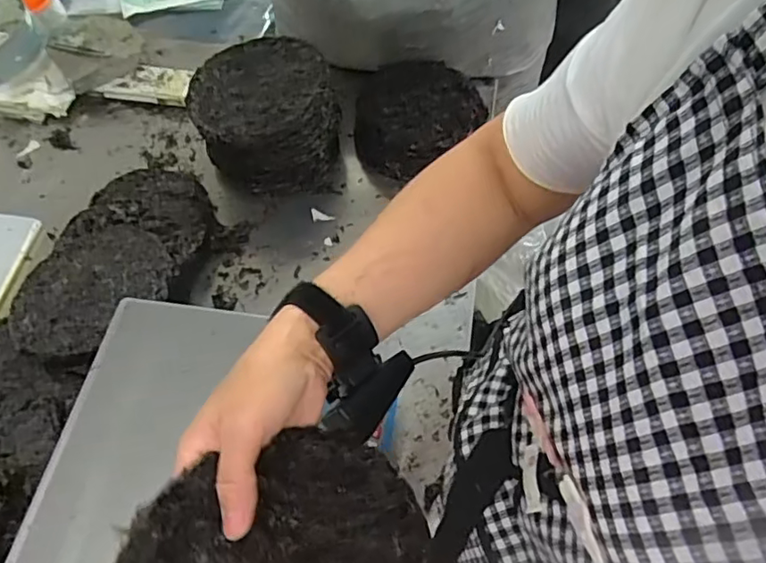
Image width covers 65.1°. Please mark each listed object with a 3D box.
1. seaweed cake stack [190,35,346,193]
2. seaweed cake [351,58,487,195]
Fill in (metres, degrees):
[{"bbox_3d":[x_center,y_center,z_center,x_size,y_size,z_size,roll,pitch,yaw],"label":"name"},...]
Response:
[{"bbox_3d":[-0.177,-0.247,0.931,0.208,0.161,0.208,-20,59,-9],"label":"seaweed cake stack"},{"bbox_3d":[0.046,-0.275,0.998,0.208,0.081,0.217,-1,57,2],"label":"seaweed cake"}]

